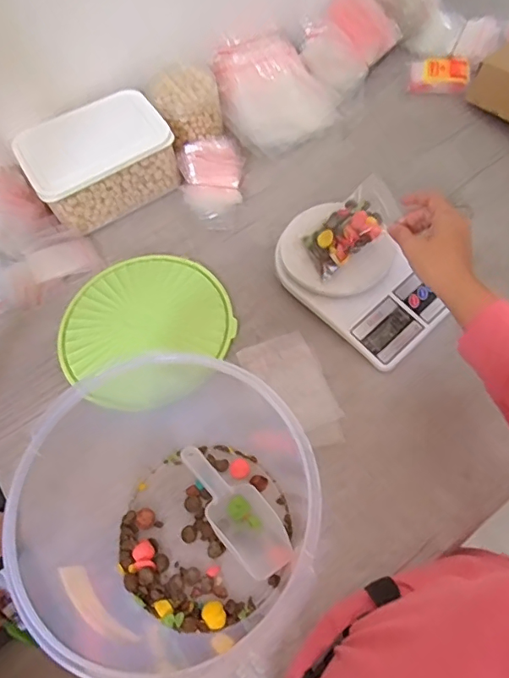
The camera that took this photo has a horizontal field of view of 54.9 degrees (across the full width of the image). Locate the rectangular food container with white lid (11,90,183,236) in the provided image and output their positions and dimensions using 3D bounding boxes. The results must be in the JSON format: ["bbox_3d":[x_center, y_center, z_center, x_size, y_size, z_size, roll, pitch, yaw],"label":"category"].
[{"bbox_3d":[-0.203,-0.235,0.650,0.178,0.083,0.107,-33,64,-11],"label":"rectangular food container with white lid"}]

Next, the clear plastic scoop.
[{"bbox_3d":[-0.023,0.158,0.469,0.051,0.026,0.141,-39,66,-14],"label":"clear plastic scoop"}]

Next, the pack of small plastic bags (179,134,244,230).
[{"bbox_3d":[-0.057,-0.214,0.655,0.086,0.057,0.120,-10,62,1],"label":"pack of small plastic bags"}]

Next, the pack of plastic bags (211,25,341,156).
[{"bbox_3d":[0.019,-0.373,0.729,0.157,0.054,0.198,-29,64,-9],"label":"pack of plastic bags"}]

